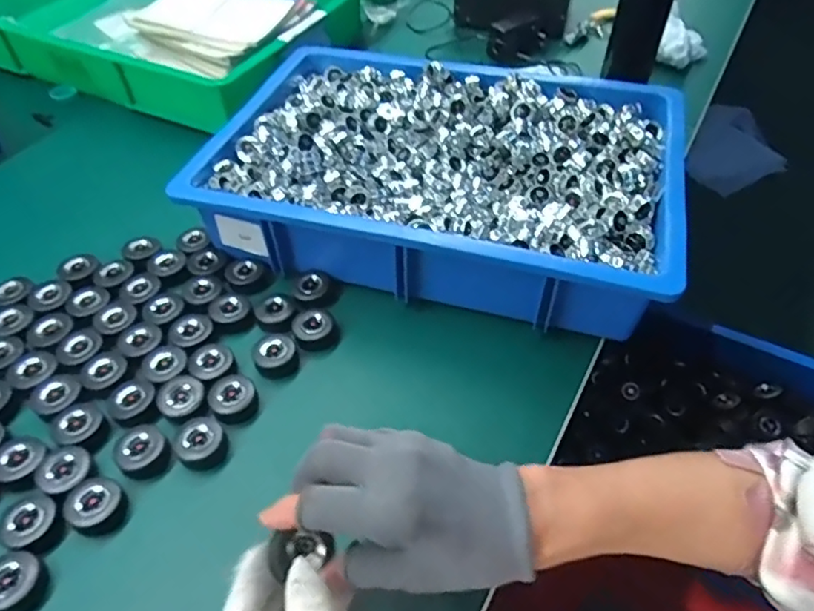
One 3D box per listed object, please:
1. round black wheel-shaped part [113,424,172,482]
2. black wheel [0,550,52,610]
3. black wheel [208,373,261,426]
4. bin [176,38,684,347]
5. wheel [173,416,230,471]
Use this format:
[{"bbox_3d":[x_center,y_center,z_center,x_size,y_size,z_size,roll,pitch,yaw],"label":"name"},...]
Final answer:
[{"bbox_3d":[-0.202,0.113,0.450,0.033,0.024,0.037,35,57,26],"label":"round black wheel-shaped part"},{"bbox_3d":[-0.258,0.183,0.383,0.041,0.016,0.036,36,57,26],"label":"black wheel"},{"bbox_3d":[-0.141,0.077,0.480,0.038,0.018,0.038,1,49,-1],"label":"black wheel"},{"bbox_3d":[0.038,-0.139,0.606,0.435,0.095,0.300,14,51,11],"label":"bin"},{"bbox_3d":[-0.160,0.106,0.455,0.036,0.021,0.038,1,49,-1],"label":"wheel"}]

